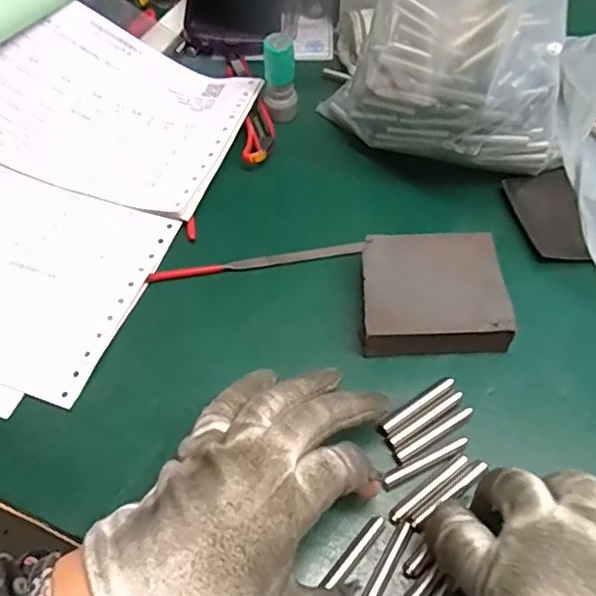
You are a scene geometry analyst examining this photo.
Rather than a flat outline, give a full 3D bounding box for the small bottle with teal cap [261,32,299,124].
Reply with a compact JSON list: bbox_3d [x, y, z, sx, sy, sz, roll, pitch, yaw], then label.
[{"bbox_3d":[-0.013,-0.155,0.425,0.025,0.063,0.022,-2,57,0],"label":"small bottle with teal cap"}]

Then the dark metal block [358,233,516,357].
[{"bbox_3d":[0.075,-0.001,0.342,0.080,0.029,0.075,-4,57,-2],"label":"dark metal block"}]

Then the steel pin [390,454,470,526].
[{"bbox_3d":[0.064,0.092,0.290,0.049,0.004,0.006,-32,61,-18],"label":"steel pin"}]

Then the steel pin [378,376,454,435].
[{"bbox_3d":[0.063,0.056,0.314,0.049,0.004,0.008,-30,61,-17],"label":"steel pin"}]

